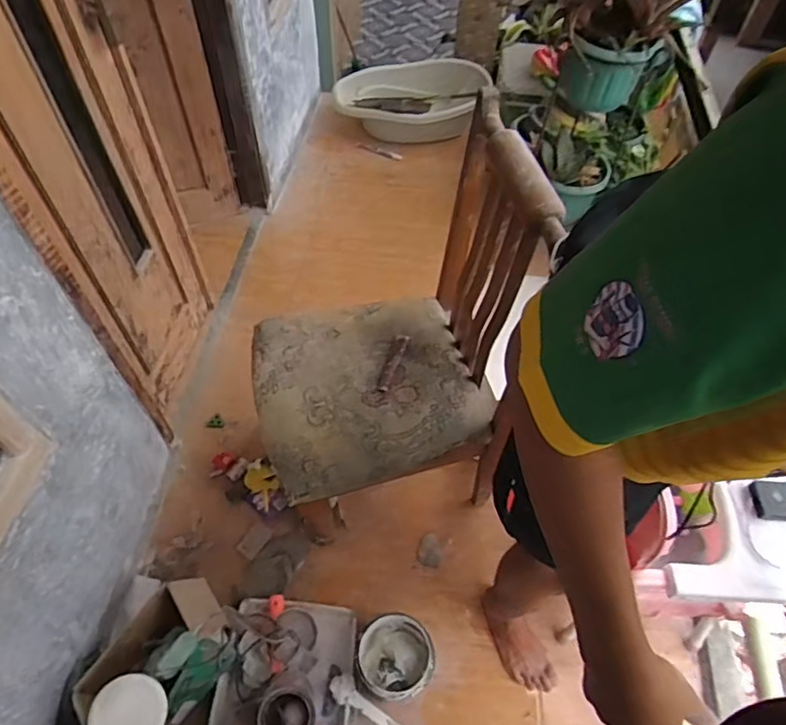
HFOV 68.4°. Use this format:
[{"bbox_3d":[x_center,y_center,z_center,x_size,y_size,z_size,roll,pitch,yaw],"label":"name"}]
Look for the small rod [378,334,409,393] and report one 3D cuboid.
[{"bbox_3d":[-0.001,-0.001,1.246,0.029,0.016,0.152,19,57,9],"label":"small rod"}]

